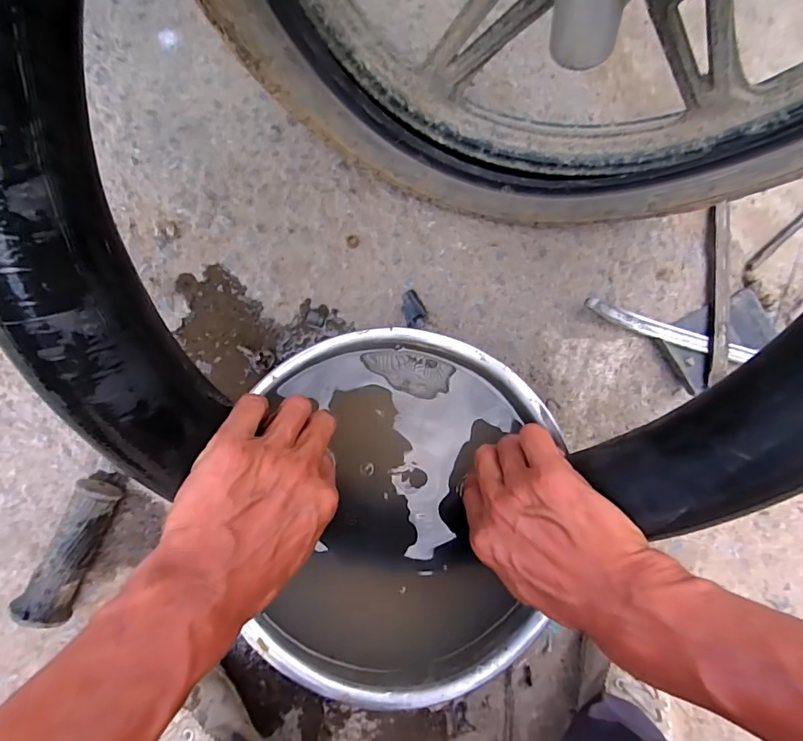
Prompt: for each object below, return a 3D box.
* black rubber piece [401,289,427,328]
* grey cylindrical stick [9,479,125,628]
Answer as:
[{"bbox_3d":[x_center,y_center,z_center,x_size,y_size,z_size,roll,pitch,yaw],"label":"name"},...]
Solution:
[{"bbox_3d":[0.012,-0.062,0.470,0.023,0.007,0.035,-22,88,-8],"label":"black rubber piece"},{"bbox_3d":[-0.275,0.150,0.399,0.034,0.038,0.115,19,83,-5],"label":"grey cylindrical stick"}]

